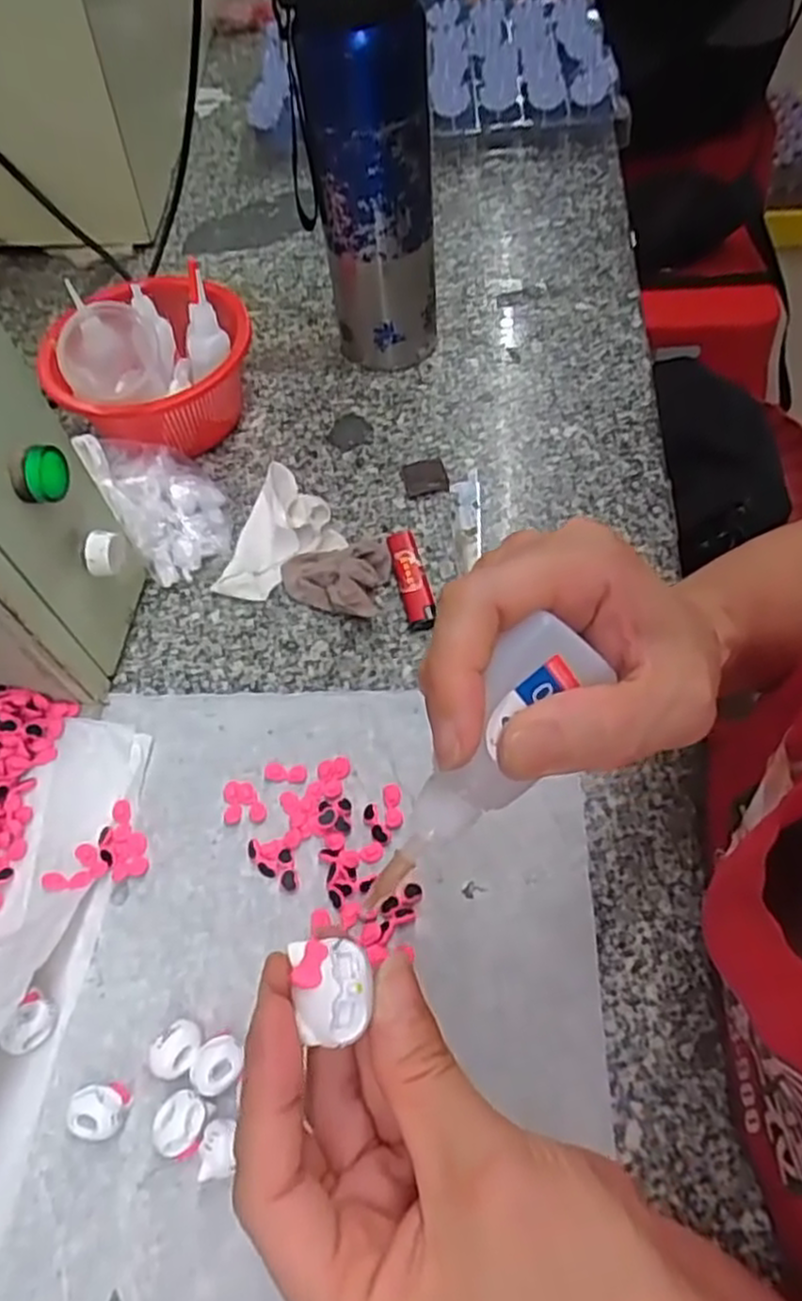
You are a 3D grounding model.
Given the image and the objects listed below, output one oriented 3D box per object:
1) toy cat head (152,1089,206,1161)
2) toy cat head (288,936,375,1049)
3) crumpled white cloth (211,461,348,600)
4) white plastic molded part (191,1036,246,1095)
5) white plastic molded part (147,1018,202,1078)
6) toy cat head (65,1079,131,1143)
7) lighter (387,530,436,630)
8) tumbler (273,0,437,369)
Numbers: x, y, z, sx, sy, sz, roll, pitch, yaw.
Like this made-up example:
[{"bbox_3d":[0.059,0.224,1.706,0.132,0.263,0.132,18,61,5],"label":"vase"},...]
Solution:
[{"bbox_3d":[-0.099,0.213,0.338,0.022,0.019,0.024,-2,58,3],"label":"toy cat head"},{"bbox_3d":[-0.018,0.087,0.194,0.019,0.008,0.024,-9,58,-1],"label":"toy cat head"},{"bbox_3d":[-0.096,-0.083,0.515,0.088,0.028,0.082,-29,61,-13],"label":"crumpled white cloth"},{"bbox_3d":[-0.086,0.193,0.350,0.021,0.021,0.024,13,60,12],"label":"white plastic molded part"},{"bbox_3d":[-0.105,0.187,0.354,0.023,0.022,0.025,-12,58,-3],"label":"white plastic molded part"},{"bbox_3d":[-0.138,0.211,0.343,0.024,0.018,0.022,-13,58,-4],"label":"toy cat head"},{"bbox_3d":[0.006,-0.049,0.494,0.018,0.013,0.079,-13,58,-4],"label":"lighter"},{"bbox_3d":[-0.024,-0.321,0.508,0.080,0.275,0.060,-22,59,-9],"label":"tumbler"}]

